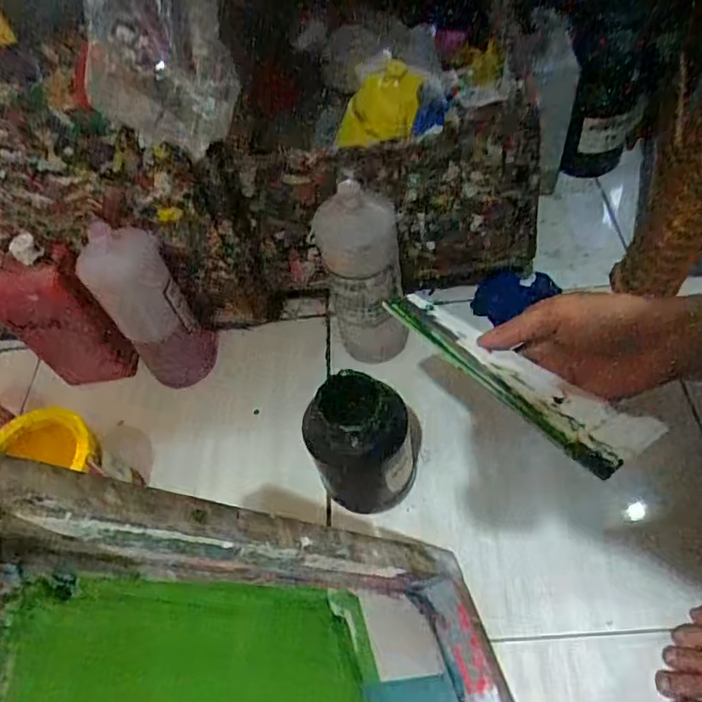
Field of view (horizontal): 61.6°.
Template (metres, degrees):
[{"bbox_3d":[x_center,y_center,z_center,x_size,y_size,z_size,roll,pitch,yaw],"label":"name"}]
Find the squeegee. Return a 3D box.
[{"bbox_3d":[0.117,0.012,0.427,0.076,0.009,0.195,-21,49,-37],"label":"squeegee"}]

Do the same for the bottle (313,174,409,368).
[{"bbox_3d":[0.013,-0.078,0.638,0.080,0.209,0.073,-11,53,1],"label":"bottle"}]

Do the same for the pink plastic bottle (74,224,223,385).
[{"bbox_3d":[-0.227,-0.056,0.675,0.089,0.225,0.075,-20,46,5],"label":"pink plastic bottle"}]

